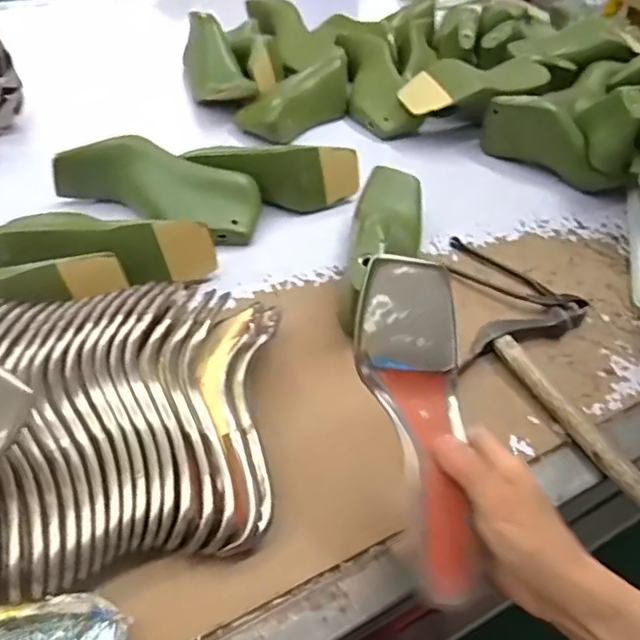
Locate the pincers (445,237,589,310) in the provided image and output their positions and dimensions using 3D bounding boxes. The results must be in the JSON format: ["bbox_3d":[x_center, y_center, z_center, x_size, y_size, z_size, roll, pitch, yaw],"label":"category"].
[{"bbox_3d":[0.216,-0.048,0.669,0.164,0.025,0.064,28,49,19],"label":"pincers"}]

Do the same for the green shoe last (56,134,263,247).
[{"bbox_3d":[-0.182,-0.153,0.672,0.219,0.089,0.067,11,46,3],"label":"green shoe last"}]

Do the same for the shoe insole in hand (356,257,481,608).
[{"bbox_3d":[0.073,0.069,0.404,0.068,0.041,0.219,-5,75,-12],"label":"shoe insole in hand"}]

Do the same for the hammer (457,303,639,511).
[{"bbox_3d":[0.261,0.067,0.548,0.161,0.032,0.221,-24,53,-27],"label":"hammer"}]

